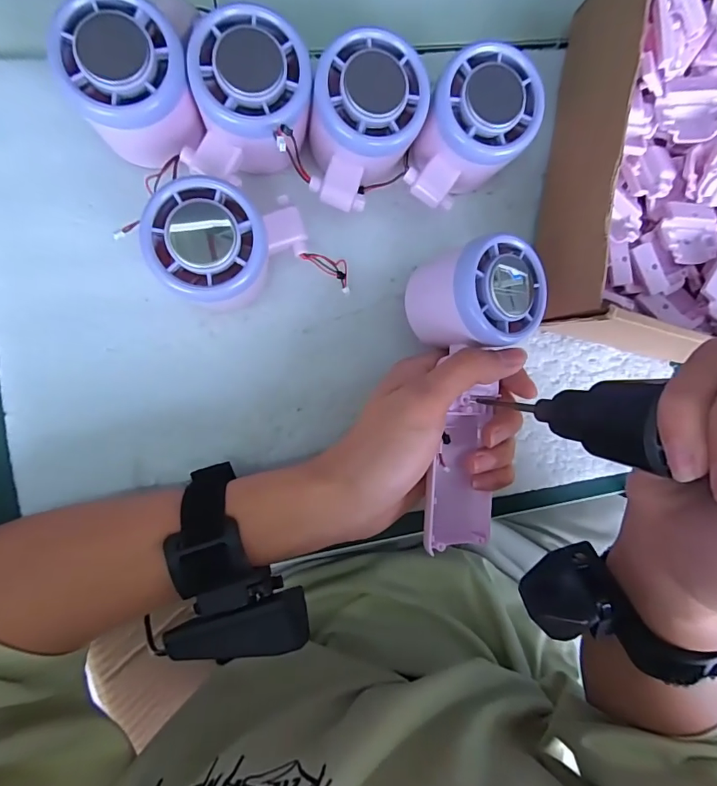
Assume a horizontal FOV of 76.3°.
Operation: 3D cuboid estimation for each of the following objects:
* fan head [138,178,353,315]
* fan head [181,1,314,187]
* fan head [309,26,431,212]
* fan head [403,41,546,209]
[{"bbox_3d":[-0.052,-0.074,0.235,0.094,0.057,0.051,-8,93,-8],"label":"fan head"},{"bbox_3d":[-0.053,-0.139,0.228,0.055,0.047,0.066,7,91,-8],"label":"fan head"},{"bbox_3d":[0.000,-0.134,0.240,0.055,0.056,0.074,29,88,-8],"label":"fan head"},{"bbox_3d":[0.058,-0.135,0.249,0.051,0.055,0.071,25,88,-8],"label":"fan head"}]

